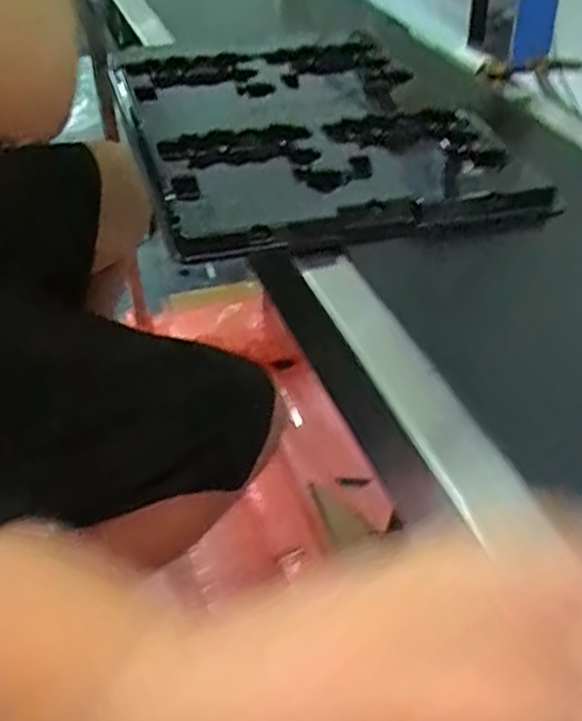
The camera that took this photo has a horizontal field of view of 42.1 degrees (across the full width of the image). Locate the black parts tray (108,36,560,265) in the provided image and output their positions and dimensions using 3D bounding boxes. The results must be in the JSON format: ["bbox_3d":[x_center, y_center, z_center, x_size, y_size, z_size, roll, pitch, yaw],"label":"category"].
[{"bbox_3d":[0.004,-0.158,0.513,0.213,0.036,0.313,-10,42,-13],"label":"black parts tray"}]

